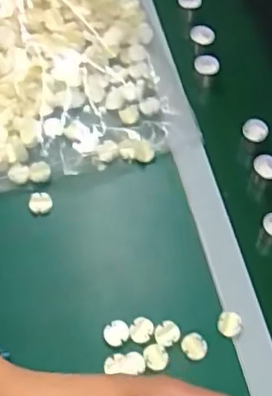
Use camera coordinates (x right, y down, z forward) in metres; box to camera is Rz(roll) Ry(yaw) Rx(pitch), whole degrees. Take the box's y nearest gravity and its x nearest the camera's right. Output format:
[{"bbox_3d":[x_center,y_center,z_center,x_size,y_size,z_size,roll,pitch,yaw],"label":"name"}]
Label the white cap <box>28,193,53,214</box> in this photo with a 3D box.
[{"bbox_3d":[-0.120,0.006,0.763,0.029,0.015,0.025,-8,65,-1],"label":"white cap"}]

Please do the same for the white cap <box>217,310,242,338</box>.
[{"bbox_3d":[0.106,0.143,0.687,0.027,0.010,0.029,-1,66,2],"label":"white cap"}]

